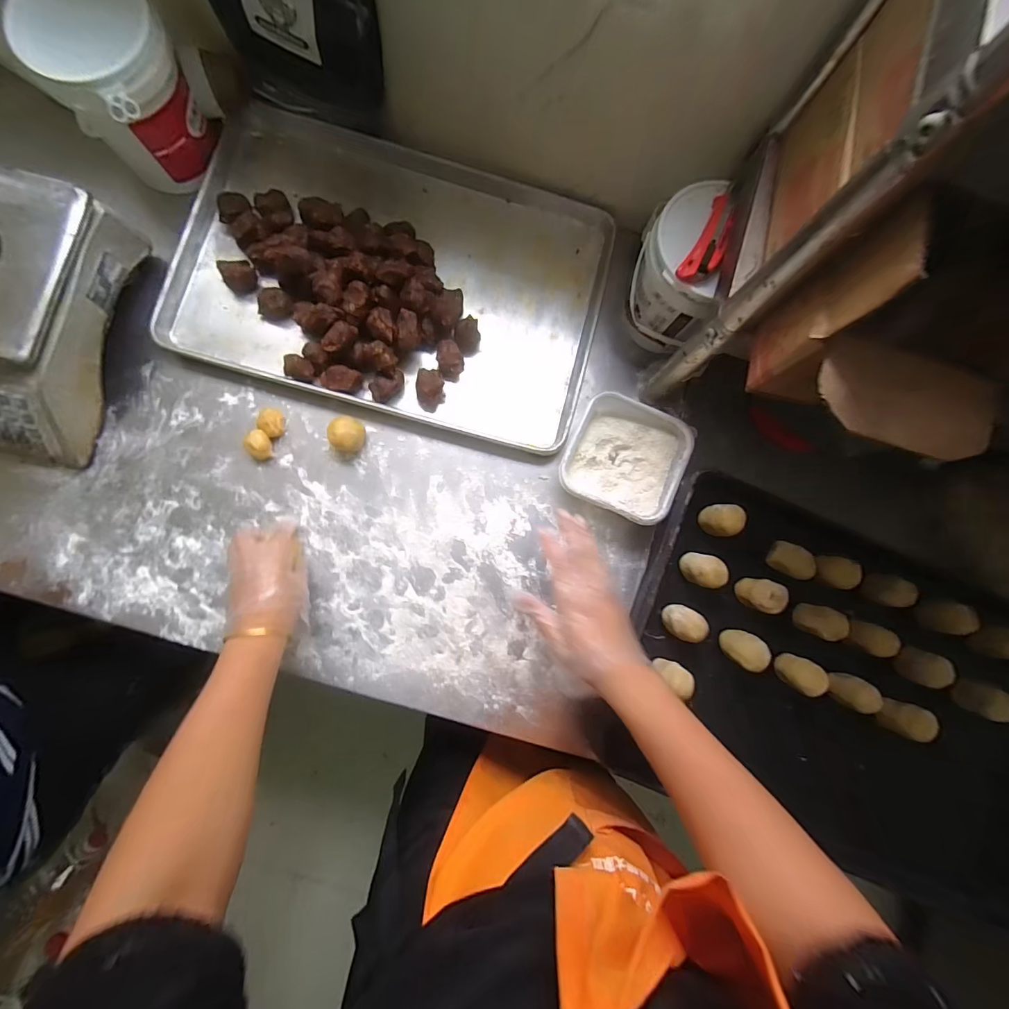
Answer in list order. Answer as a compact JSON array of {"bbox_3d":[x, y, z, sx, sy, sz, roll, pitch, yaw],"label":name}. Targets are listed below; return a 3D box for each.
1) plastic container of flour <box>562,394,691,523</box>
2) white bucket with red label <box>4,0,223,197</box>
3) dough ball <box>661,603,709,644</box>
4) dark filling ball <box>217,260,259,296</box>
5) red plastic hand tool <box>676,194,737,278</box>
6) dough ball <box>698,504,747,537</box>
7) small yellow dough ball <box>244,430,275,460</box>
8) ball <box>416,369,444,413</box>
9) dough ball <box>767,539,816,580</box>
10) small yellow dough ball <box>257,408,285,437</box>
[{"bbox_3d":[0.171,-0.065,0.619,0.165,0.061,0.161,25,82,-3],"label":"plastic container of flour"},{"bbox_3d":[-0.481,-0.530,0.542,0.146,0.157,0.148,40,82,1],"label":"white bucket with red label"},{"bbox_3d":[0.227,0.150,0.540,0.039,0.055,0.040,0,83,-4],"label":"dough ball"},{"bbox_3d":[-0.383,-0.331,0.614,0.042,0.035,0.035,-37,89,-8],"label":"dark filling ball"},{"bbox_3d":[0.250,-0.319,0.508,0.037,0.015,0.122,29,82,0],"label":"red plastic hand tool"},{"bbox_3d":[0.287,0.021,0.560,0.035,0.049,0.041,-4,84,-5],"label":"dough ball"},{"bbox_3d":[-0.344,-0.083,0.597,0.031,0.030,0.037,-19,86,-7],"label":"small yellow dough ball"},{"bbox_3d":[-0.110,-0.171,0.626,0.044,0.033,0.059,2,84,-6],"label":"ball"},{"bbox_3d":[0.384,0.076,0.566,0.060,0.031,0.037,31,82,0],"label":"dough ball"},{"bbox_3d":[-0.331,-0.117,0.604,0.037,0.024,0.036,1,84,-6],"label":"small yellow dough ball"}]

